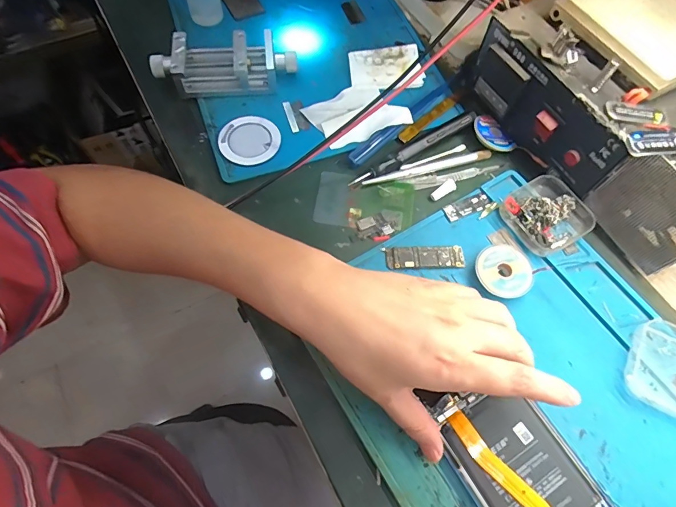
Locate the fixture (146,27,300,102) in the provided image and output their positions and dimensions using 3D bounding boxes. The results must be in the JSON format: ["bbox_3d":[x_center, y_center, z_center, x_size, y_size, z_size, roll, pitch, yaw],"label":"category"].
[{"bbox_3d":[-0.112,-0.188,0.405,0.140,0.036,0.053,-6,65,-3],"label":"fixture"}]

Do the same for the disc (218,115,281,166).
[{"bbox_3d":[-0.083,-0.108,0.384,0.055,0.006,0.052,0,65,0],"label":"disc"}]

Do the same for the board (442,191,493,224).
[{"bbox_3d":[0.115,-0.042,0.358,0.044,0.004,0.016,-22,67,-10],"label":"board"}]

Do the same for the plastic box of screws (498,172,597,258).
[{"bbox_3d":[0.180,-0.035,0.346,0.066,0.019,0.061,-28,68,-13],"label":"plastic box of screws"}]

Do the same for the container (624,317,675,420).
[{"bbox_3d":[0.248,0.085,0.294,0.065,0.015,0.065,28,68,13],"label":"container"}]

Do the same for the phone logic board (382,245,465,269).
[{"bbox_3d":[0.072,0.004,0.336,0.065,0.005,0.020,-3,65,-1],"label":"phone logic board"}]

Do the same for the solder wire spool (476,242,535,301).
[{"bbox_3d":[0.133,0.014,0.326,0.042,0.009,0.047,6,65,3],"label":"solder wire spool"}]

